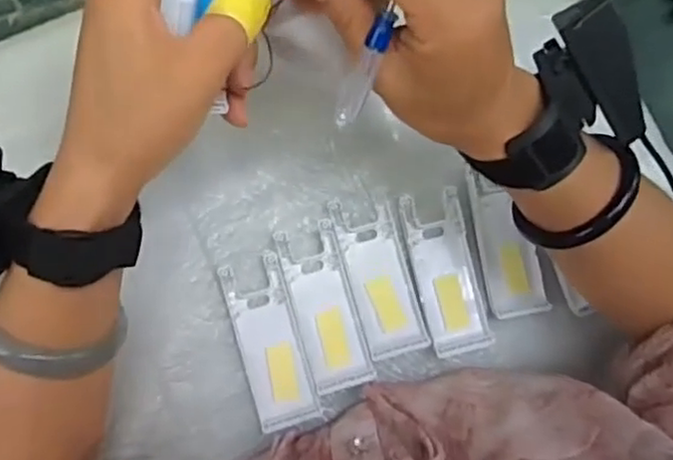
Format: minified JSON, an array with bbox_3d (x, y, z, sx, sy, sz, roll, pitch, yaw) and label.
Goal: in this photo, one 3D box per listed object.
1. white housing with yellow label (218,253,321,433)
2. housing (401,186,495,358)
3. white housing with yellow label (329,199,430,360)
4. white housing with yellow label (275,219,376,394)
[{"bbox_3d":[-0.042,0.072,0.435,0.038,0.012,0.104,-15,88,-9],"label":"white housing with yellow label"},{"bbox_3d":[0.072,0.027,0.444,0.041,0.009,0.103,-13,87,-9],"label":"housing"},{"bbox_3d":[0.029,0.030,0.443,0.039,0.009,0.102,-16,88,-9],"label":"white housing with yellow label"},{"bbox_3d":[-0.007,0.048,0.434,0.038,0.009,0.102,-16,88,-9],"label":"white housing with yellow label"}]

